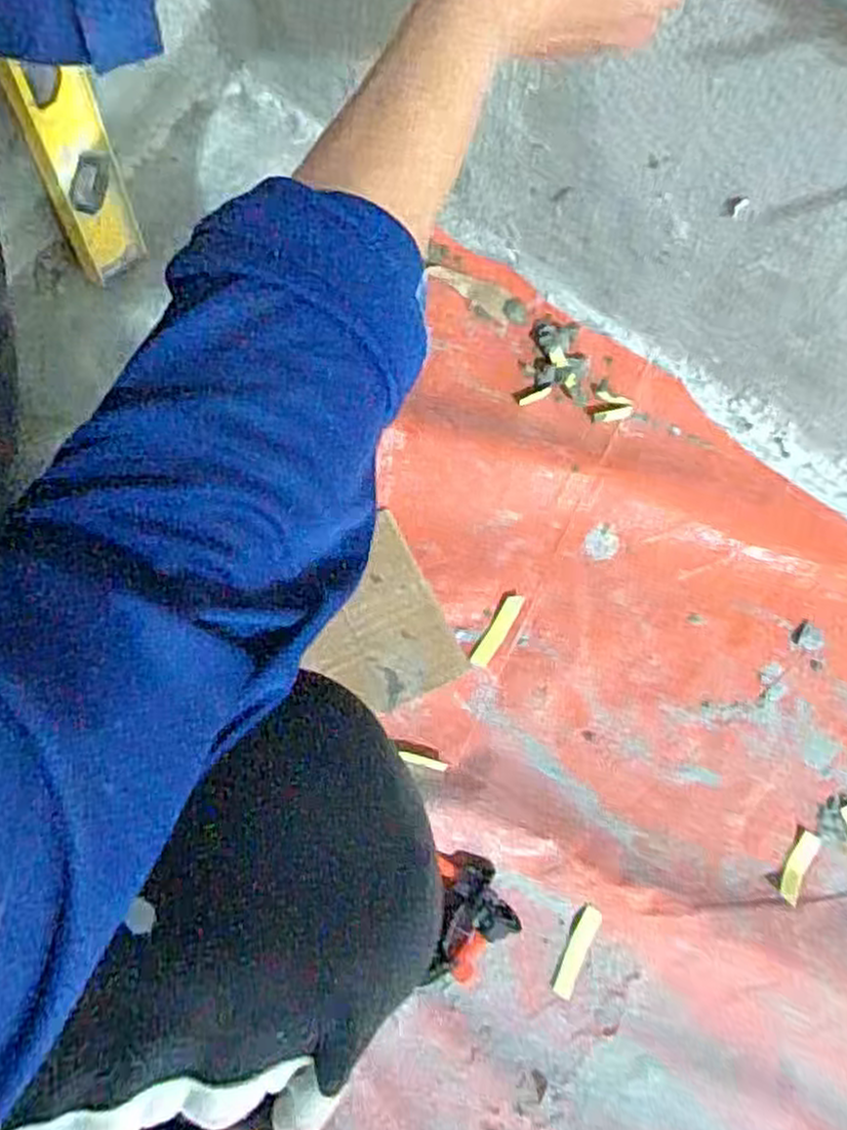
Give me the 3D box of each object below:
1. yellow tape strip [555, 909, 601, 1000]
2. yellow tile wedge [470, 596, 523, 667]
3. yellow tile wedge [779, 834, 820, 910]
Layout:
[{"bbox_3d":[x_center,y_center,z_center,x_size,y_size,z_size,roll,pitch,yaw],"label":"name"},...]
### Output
[{"bbox_3d":[0.105,0.266,0.536,0.013,0.007,0.062,23,77,7],"label":"yellow tape strip"},{"bbox_3d":[0.056,0.050,0.594,0.014,0.007,0.063,28,78,8],"label":"yellow tile wedge"},{"bbox_3d":[0.258,0.209,0.537,0.014,0.008,0.049,30,77,7],"label":"yellow tile wedge"}]

